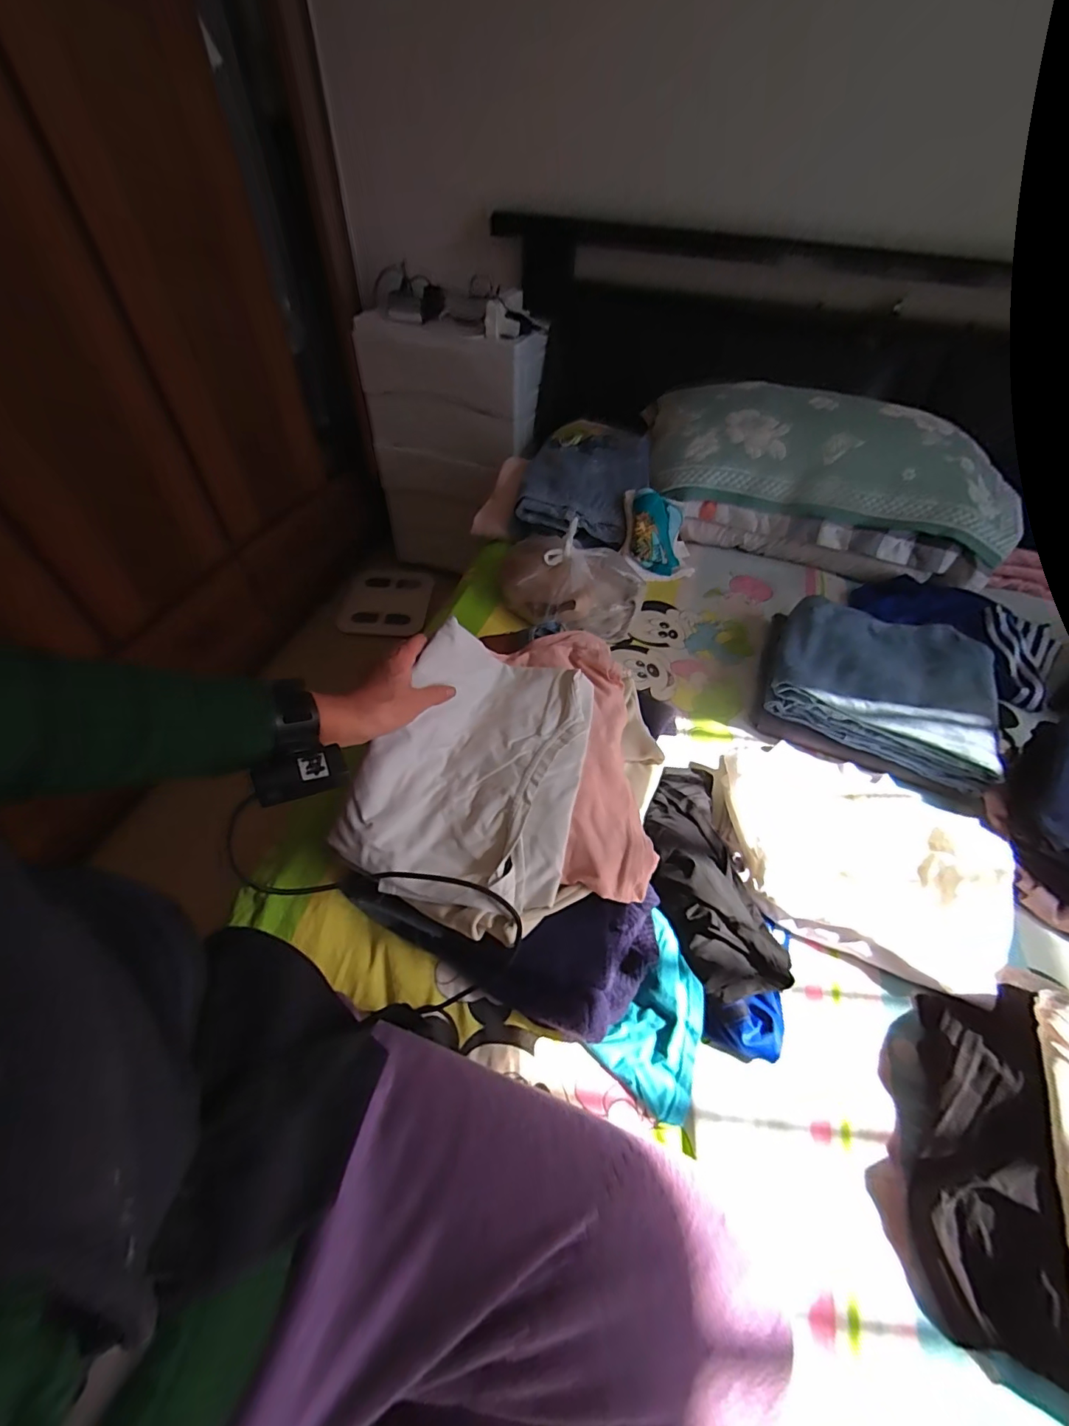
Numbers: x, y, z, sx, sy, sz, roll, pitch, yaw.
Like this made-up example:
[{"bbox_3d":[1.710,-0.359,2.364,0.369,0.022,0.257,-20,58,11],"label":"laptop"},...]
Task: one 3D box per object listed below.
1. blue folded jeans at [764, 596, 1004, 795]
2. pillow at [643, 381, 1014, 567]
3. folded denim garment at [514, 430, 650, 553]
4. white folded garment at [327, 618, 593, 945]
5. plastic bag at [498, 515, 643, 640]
[{"bbox_3d":[0.536,-0.049,0.789,0.310,0.075,0.302,19,51,16],"label":"blue folded jeans"},{"bbox_3d":[0.600,-0.534,1.038,0.720,0.139,0.311,14,51,8],"label":"pillow"},{"bbox_3d":[0.106,-0.473,1.057,0.248,0.103,0.300,6,50,2],"label":"folded denim garment"},{"bbox_3d":[-0.055,0.048,0.528,0.215,0.134,0.275,19,51,15],"label":"white folded garment"},{"bbox_3d":[0.061,-0.223,0.891,0.229,0.138,0.194,-9,52,-11],"label":"plastic bag"}]

